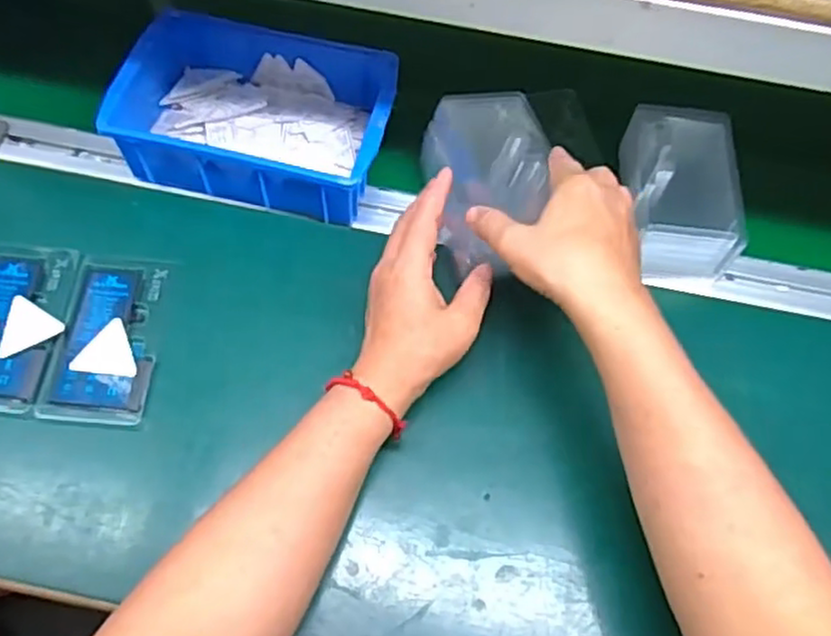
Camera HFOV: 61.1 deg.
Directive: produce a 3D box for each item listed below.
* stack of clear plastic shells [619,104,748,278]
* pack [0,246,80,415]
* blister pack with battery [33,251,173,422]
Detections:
[{"bbox_3d":[0.204,-0.103,0.551,0.079,0.050,0.134,2,66,-2],"label":"stack of clear plastic shells"},{"bbox_3d":[-0.288,0.004,0.496,0.072,0.008,0.124,6,63,0],"label":"pack"},{"bbox_3d":[-0.218,0.013,0.502,0.069,0.008,0.124,5,63,-1],"label":"blister pack with battery"}]

